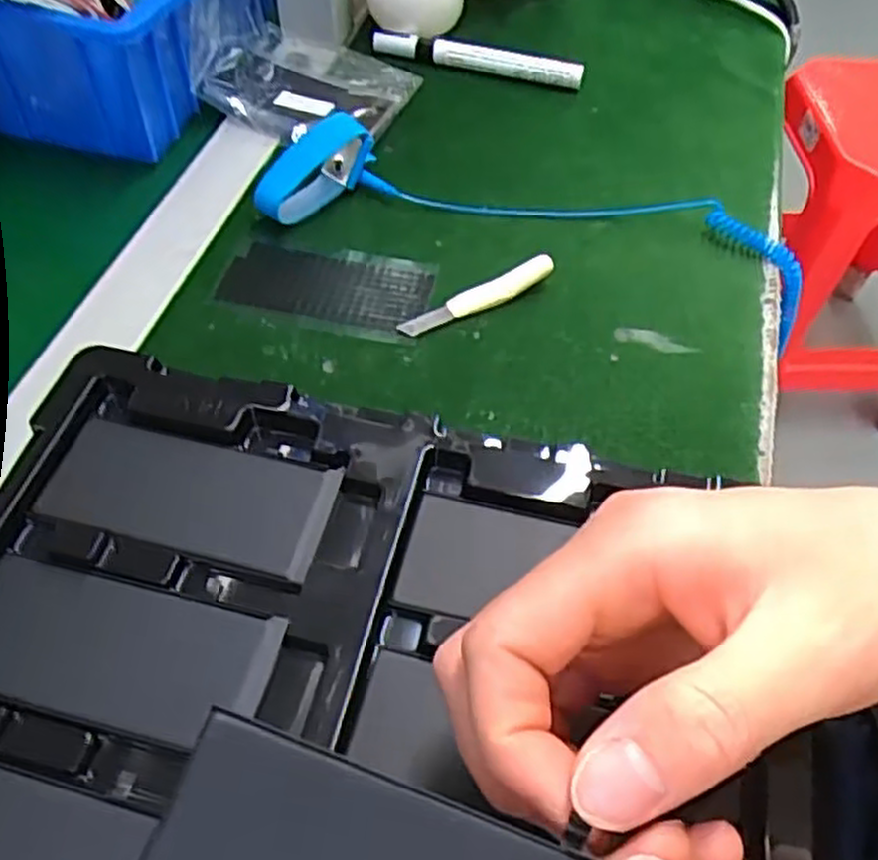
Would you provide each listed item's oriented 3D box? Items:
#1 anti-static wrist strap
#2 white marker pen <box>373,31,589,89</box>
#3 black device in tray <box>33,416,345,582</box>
[{"bbox_3d":[0.050,-0.121,0.420,0.307,0.036,0.082,14,55,6],"label":"anti-static wrist strap"},{"bbox_3d":[0.026,-0.247,0.518,0.139,0.018,0.010,10,55,3],"label":"white marker pen"},{"bbox_3d":[-0.088,0.022,0.274,0.099,0.007,0.043,14,55,6],"label":"black device in tray"}]

